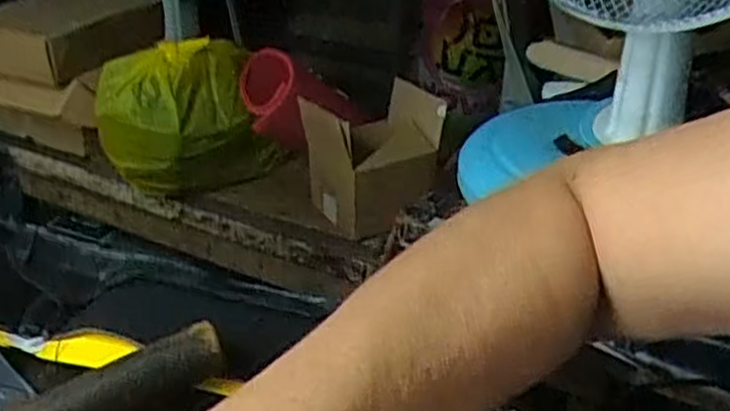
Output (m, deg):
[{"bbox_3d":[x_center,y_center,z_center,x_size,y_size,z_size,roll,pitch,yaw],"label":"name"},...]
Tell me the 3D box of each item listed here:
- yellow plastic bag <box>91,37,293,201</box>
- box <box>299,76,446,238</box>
[{"bbox_3d":[-0.273,-0.140,1.155,0.248,0.212,0.201,-12,30,-18],"label":"yellow plastic bag"},{"bbox_3d":[0.012,-0.059,1.041,0.170,0.185,0.125,-11,30,-17],"label":"box"}]

